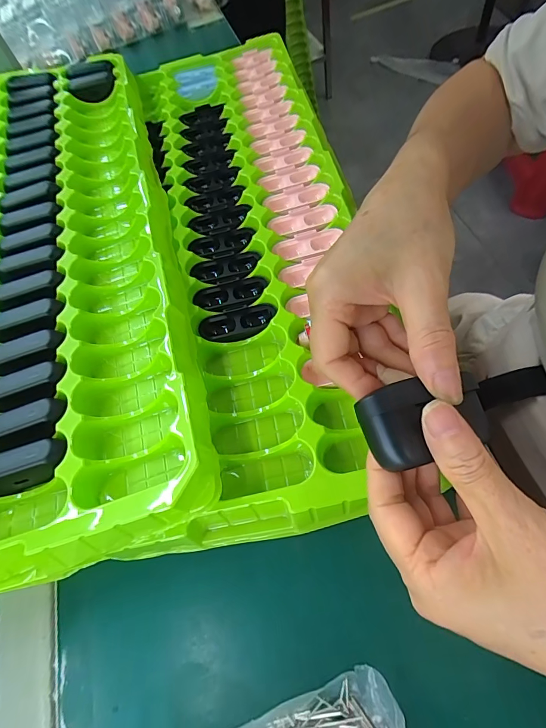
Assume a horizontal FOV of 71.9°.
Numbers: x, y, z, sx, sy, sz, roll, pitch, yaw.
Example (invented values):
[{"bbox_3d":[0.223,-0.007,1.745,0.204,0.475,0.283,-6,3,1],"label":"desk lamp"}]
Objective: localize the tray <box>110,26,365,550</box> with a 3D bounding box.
[{"bbox_3d":[-0.032,-0.150,0.356,0.184,0.027,0.569,-11,62,5],"label":"tray"}]

